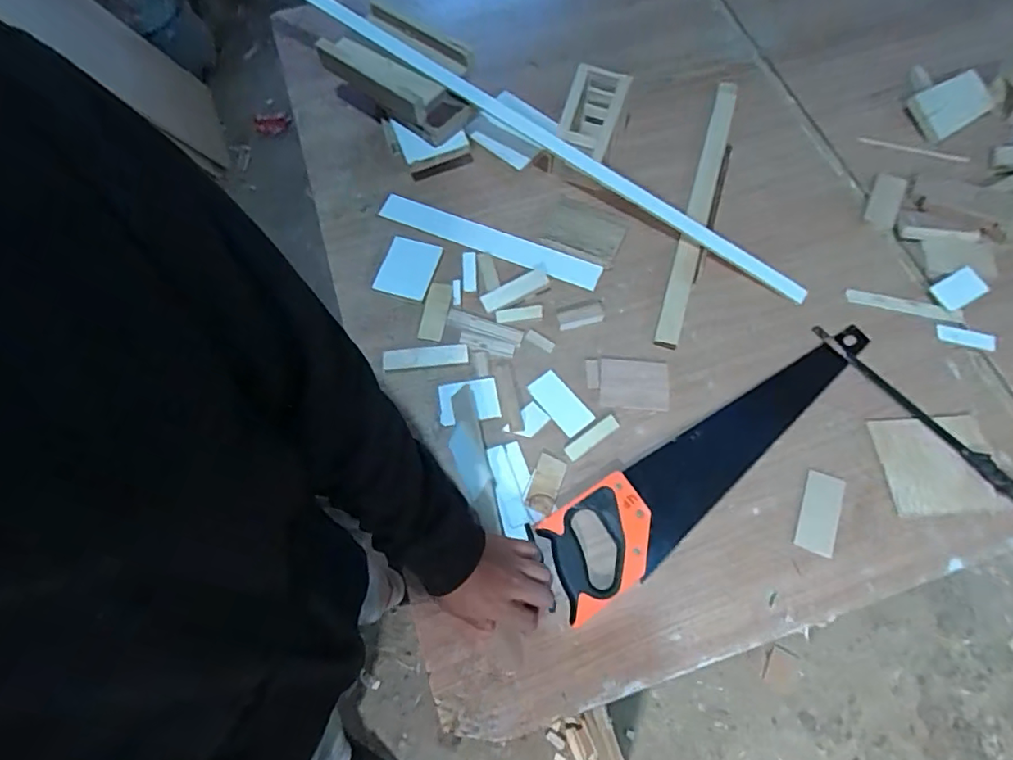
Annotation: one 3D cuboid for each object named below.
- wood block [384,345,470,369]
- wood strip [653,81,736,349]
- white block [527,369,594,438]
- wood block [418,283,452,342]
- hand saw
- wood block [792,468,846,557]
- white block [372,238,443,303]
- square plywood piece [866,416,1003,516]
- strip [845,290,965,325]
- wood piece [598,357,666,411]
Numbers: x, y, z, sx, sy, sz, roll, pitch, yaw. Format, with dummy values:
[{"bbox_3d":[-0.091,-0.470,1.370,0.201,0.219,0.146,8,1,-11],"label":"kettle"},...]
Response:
[{"bbox_3d":[-0.107,-0.031,0.733,0.110,0.008,0.027,-4,68,0],"label":"wood block"},{"bbox_3d":[0.286,-0.266,0.819,0.033,0.021,0.489,16,69,8],"label":"wood strip"},{"bbox_3d":[0.069,0.030,0.715,0.043,0.006,0.088,-37,72,-13],"label":"white block"},{"bbox_3d":[-0.098,-0.095,0.769,0.033,0.007,0.088,10,68,5],"label":"wood block"},{"bbox_3d":[0.257,0.085,0.688,0.512,0.025,0.110,-34,71,-15],"label":"hand saw"},{"bbox_3d":[0.372,0.157,0.660,0.046,0.007,0.098,23,70,10],"label":"wood block"},{"bbox_3d":[-0.143,-0.162,0.805,0.075,0.009,0.096,16,63,3],"label":"white block"},{"bbox_3d":[0.516,0.103,0.672,0.125,0.008,0.114,-3,68,0],"label":"square plywood piece"},{"bbox_3d":[0.543,-0.100,0.758,0.150,0.004,0.023,14,69,7],"label":"strip"},{"bbox_3d":[0.165,0.006,0.720,0.087,0.004,0.067,3,68,2],"label":"wood piece"}]

